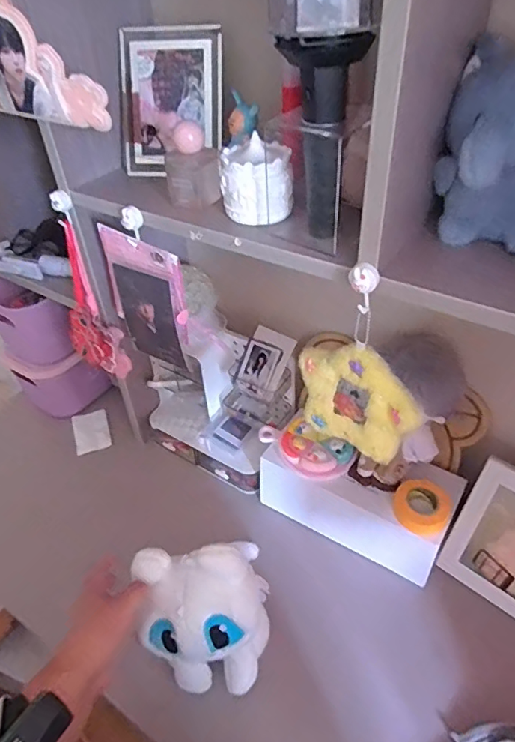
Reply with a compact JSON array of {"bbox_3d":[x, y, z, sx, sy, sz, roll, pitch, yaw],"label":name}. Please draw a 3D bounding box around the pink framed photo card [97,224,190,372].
[{"bbox_3d":[-0.151,-0.092,0.671,0.130,0.192,0.017,28,49,19],"label":"pink framed photo card"}]

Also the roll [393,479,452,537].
[{"bbox_3d":[0.225,0.186,0.689,0.072,0.030,0.065,32,52,33],"label":"roll"}]

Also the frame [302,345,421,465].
[{"bbox_3d":[0.103,0.029,0.538,0.140,0.127,0.028,30,51,32],"label":"frame"}]

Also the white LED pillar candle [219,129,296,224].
[{"bbox_3d":[-0.001,-0.198,0.526,0.075,0.071,0.075,-4,42,0],"label":"white LED pillar candle"}]

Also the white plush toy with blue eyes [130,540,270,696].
[{"bbox_3d":[-0.060,0.297,0.591,0.132,0.204,0.089,2,42,6],"label":"white plush toy with blue eyes"}]

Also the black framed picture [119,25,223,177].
[{"bbox_3d":[-0.107,-0.339,0.639,0.133,0.170,0.026,8,21,11],"label":"black framed picture"}]

